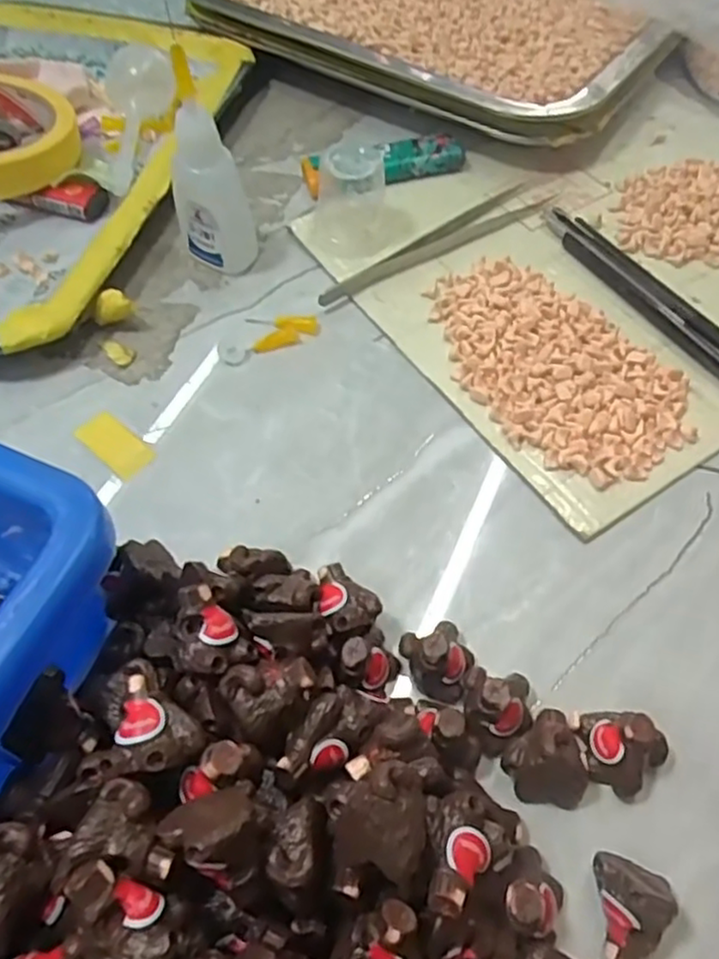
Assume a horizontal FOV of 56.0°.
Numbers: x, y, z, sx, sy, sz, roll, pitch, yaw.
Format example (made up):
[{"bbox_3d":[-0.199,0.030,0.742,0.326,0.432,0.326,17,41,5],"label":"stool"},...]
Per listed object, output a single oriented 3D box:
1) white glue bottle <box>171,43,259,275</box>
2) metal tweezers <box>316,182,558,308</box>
[{"bbox_3d":[-0.061,-0.123,0.273,0.029,0.085,0.023,-13,58,-9],"label":"white glue bottle"},{"bbox_3d":[0.033,-0.104,0.301,0.115,0.012,0.015,-27,62,-17],"label":"metal tweezers"}]

